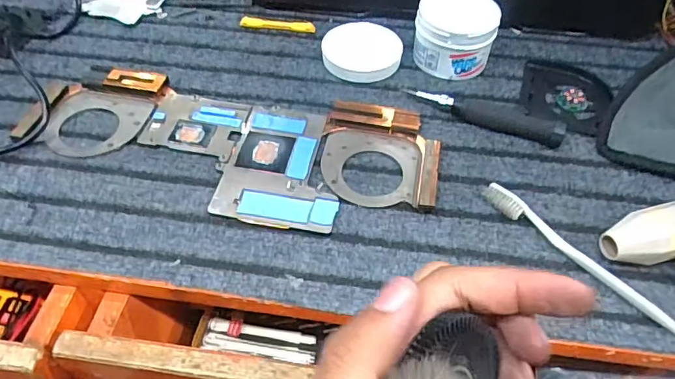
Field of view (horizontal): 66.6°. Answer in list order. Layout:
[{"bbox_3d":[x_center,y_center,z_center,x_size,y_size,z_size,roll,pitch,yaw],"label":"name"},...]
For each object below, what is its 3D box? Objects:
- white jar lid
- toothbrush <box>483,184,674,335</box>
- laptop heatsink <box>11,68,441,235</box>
[{"bbox_3d":[0.025,-0.137,0.512,0.077,0.019,0.071,2,50,-1],"label":"white jar lid"},{"bbox_3d":[0.169,0.048,0.364,0.014,0.010,0.162,-31,58,-25],"label":"toothbrush"},{"bbox_3d":[-0.093,-0.038,0.432,0.347,0.012,0.138,9,51,5],"label":"laptop heatsink"}]

